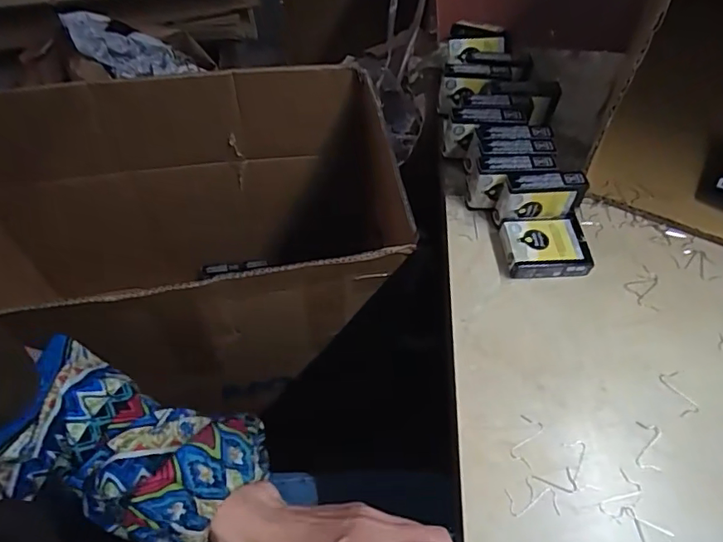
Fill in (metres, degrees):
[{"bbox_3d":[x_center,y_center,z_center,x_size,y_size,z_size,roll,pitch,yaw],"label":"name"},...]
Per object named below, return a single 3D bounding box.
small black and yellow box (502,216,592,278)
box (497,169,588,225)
[{"bbox_3d":[0.168,-0.020,0.479,0.076,0.025,0.057,-5,55,-4],"label":"small black and yellow box"},{"bbox_3d":[0.165,-0.067,0.481,0.073,0.045,0.021,-5,55,-3],"label":"box"}]

